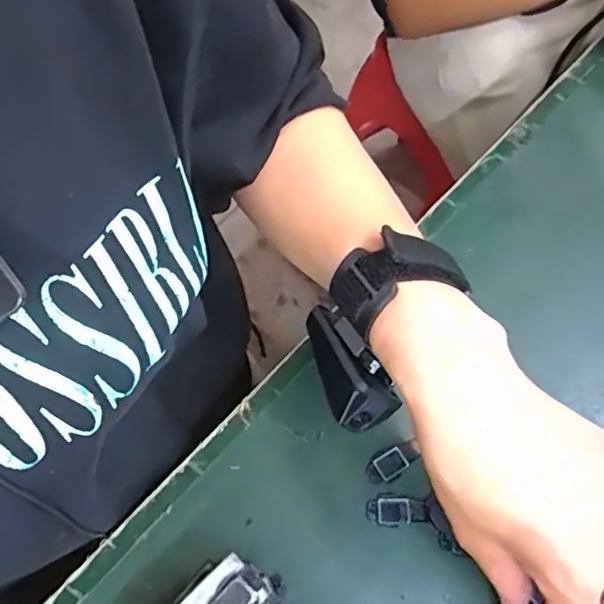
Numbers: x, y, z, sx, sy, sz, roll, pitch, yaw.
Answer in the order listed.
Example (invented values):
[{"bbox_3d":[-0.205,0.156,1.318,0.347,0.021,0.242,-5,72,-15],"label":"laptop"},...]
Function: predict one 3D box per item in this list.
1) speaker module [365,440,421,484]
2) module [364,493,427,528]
[{"bbox_3d":[0.051,0.092,0.334,0.031,0.004,0.015,-33,69,-16],"label":"speaker module"},{"bbox_3d":[0.052,0.115,0.321,0.033,0.004,0.017,9,64,3],"label":"module"}]

